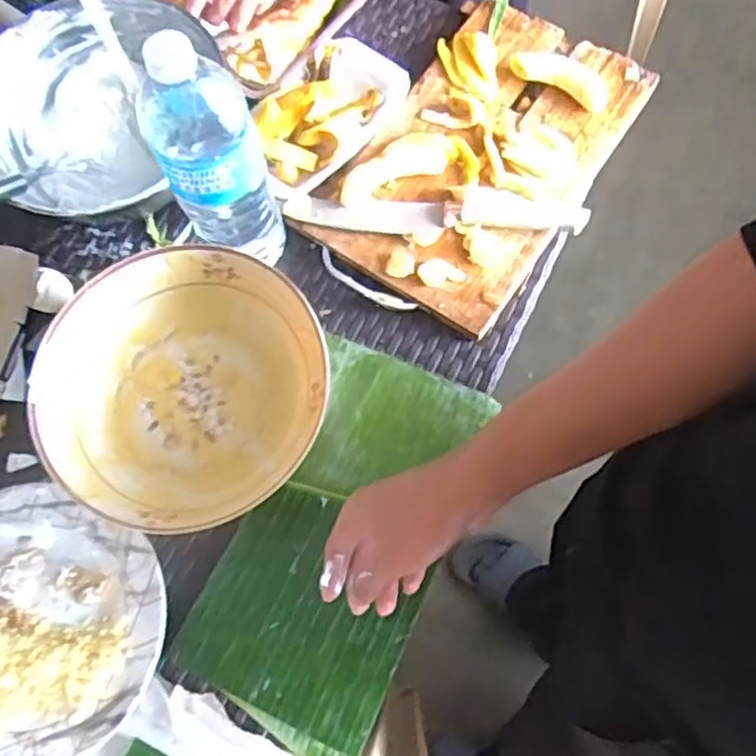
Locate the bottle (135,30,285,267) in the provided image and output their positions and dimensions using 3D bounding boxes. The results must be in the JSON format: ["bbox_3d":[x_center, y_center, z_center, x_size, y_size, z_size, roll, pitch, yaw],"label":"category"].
[{"bbox_3d":[-0.132,-0.166,0.585,0.075,0.255,0.074,0,73,1],"label":"bottle"}]

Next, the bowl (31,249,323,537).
[{"bbox_3d":[-0.163,0.009,0.611,0.227,0.055,0.233,18,74,6],"label":"bowl"}]

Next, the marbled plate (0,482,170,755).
[{"bbox_3d":[-0.284,0.204,0.578,0.211,0.025,0.206,25,75,8],"label":"marbled plate"}]

